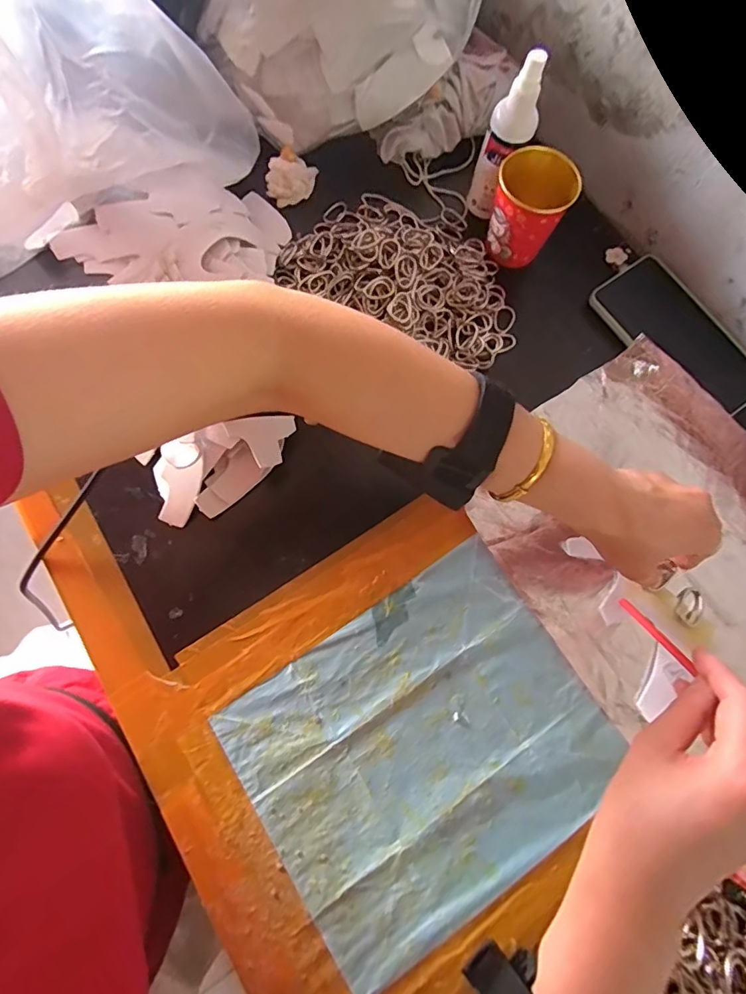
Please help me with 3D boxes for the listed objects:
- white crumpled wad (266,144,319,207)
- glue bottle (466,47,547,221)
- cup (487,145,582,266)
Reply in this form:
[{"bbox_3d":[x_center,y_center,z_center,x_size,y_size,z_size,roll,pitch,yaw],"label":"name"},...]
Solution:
[{"bbox_3d":[-0.079,-0.304,0.460,0.038,0.022,0.044,20,74,2],"label":"white crumpled wad"},{"bbox_3d":[0.115,-0.307,0.419,0.036,0.124,0.028,-37,80,-13],"label":"glue bottle"},{"bbox_3d":[0.139,-0.256,0.434,0.064,0.064,0.063,1,74,-4],"label":"cup"}]

